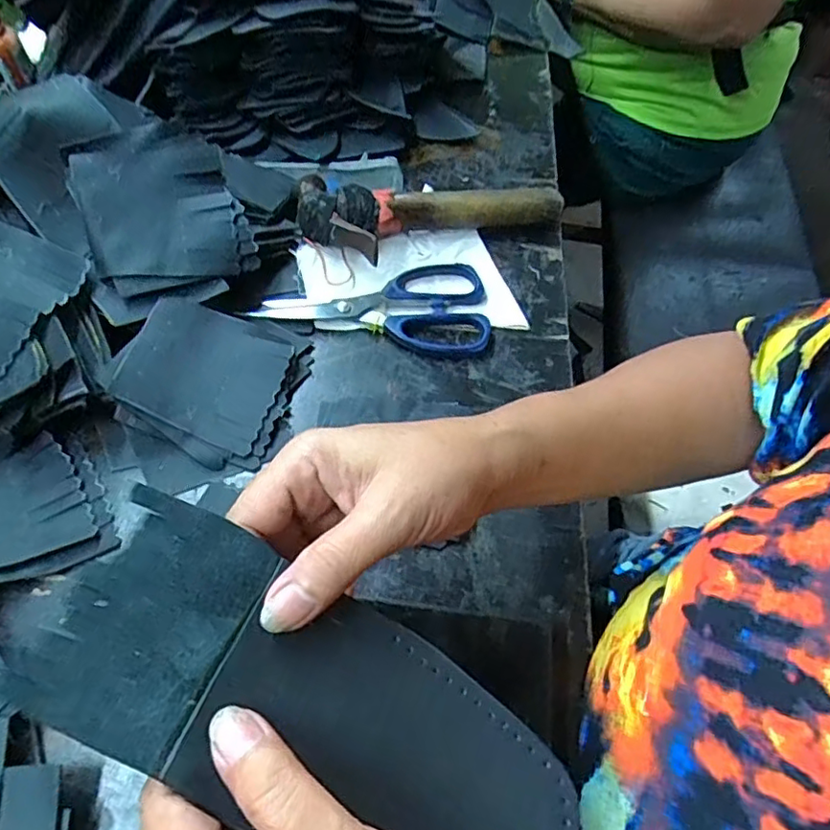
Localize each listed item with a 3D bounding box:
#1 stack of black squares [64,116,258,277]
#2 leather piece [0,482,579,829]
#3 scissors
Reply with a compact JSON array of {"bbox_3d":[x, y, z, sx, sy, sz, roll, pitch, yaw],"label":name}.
[{"bbox_3d":[-0.175,-0.143,0.408,0.098,0.012,0.109,-23,93,-17],"label":"stack of black squares"},{"bbox_3d":[-0.033,0.110,0.227,0.205,0.035,0.082,29,61,-6],"label":"leather piece"},{"bbox_3d":[-0.028,-0.092,0.467,0.175,0.013,0.083,10,60,4],"label":"scissors"}]

